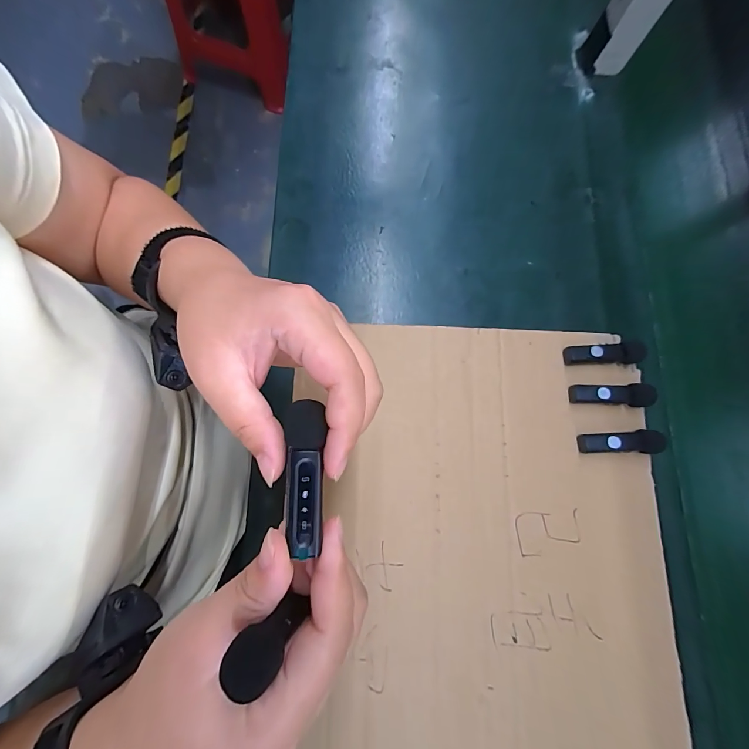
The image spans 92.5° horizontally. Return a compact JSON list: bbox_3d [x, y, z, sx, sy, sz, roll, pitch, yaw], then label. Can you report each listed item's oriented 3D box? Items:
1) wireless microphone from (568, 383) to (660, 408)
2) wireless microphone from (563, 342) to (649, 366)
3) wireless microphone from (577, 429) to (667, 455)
[{"bbox_3d":[0.198,0.018,0.300,0.067,0.014,0.019,0,78,-1],"label":"wireless microphone"},{"bbox_3d":[0.197,-0.017,0.308,0.062,0.017,0.015,0,78,-1],"label":"wireless microphone"},{"bbox_3d":[0.200,0.055,0.291,0.063,0.014,0.018,0,78,-1],"label":"wireless microphone"}]

